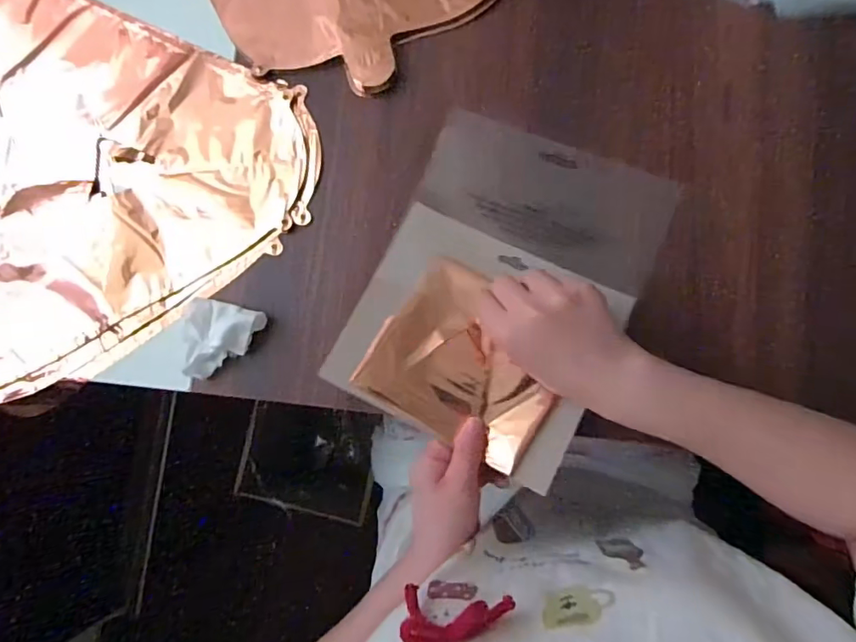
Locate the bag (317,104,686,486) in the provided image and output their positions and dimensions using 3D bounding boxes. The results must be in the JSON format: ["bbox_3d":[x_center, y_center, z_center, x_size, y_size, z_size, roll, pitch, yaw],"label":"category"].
[{"bbox_3d":[0.058,-0.029,0.406,0.194,0.039,0.255,23,88,9],"label":"bag"}]

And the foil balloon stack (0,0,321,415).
[{"bbox_3d":[-0.333,-0.098,0.475,0.401,0.009,0.380,25,88,9],"label":"foil balloon stack"}]

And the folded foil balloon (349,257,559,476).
[{"bbox_3d":[0.033,0.033,0.398,0.140,0.030,0.121,33,89,9],"label":"folded foil balloon"}]

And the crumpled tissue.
[{"bbox_3d":[-0.173,0.018,0.432,0.062,0.023,0.064,10,86,8],"label":"crumpled tissue"}]

